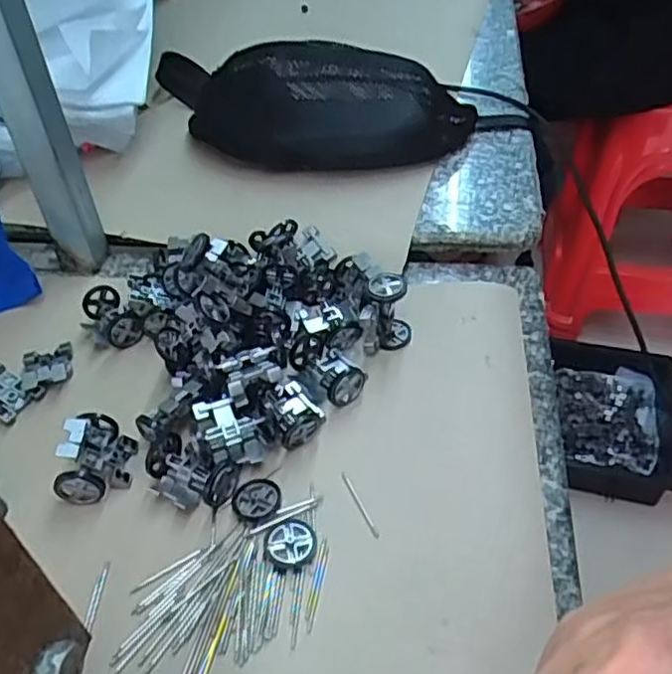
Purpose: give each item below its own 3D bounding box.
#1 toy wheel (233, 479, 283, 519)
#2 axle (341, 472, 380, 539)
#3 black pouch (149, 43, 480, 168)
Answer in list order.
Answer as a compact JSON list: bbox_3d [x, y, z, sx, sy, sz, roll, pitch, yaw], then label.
[{"bbox_3d":[-0.045,0.090,0.376,0.026,0.004,0.026,-2,43,2],"label":"toy wheel"},{"bbox_3d":[0.013,0.093,0.372,0.004,0.004,0.045,-18,47,-17],"label":"axle"},{"bbox_3d":[-0.048,-0.229,0.638,0.333,0.085,0.141,13,46,18],"label":"black pouch"}]

